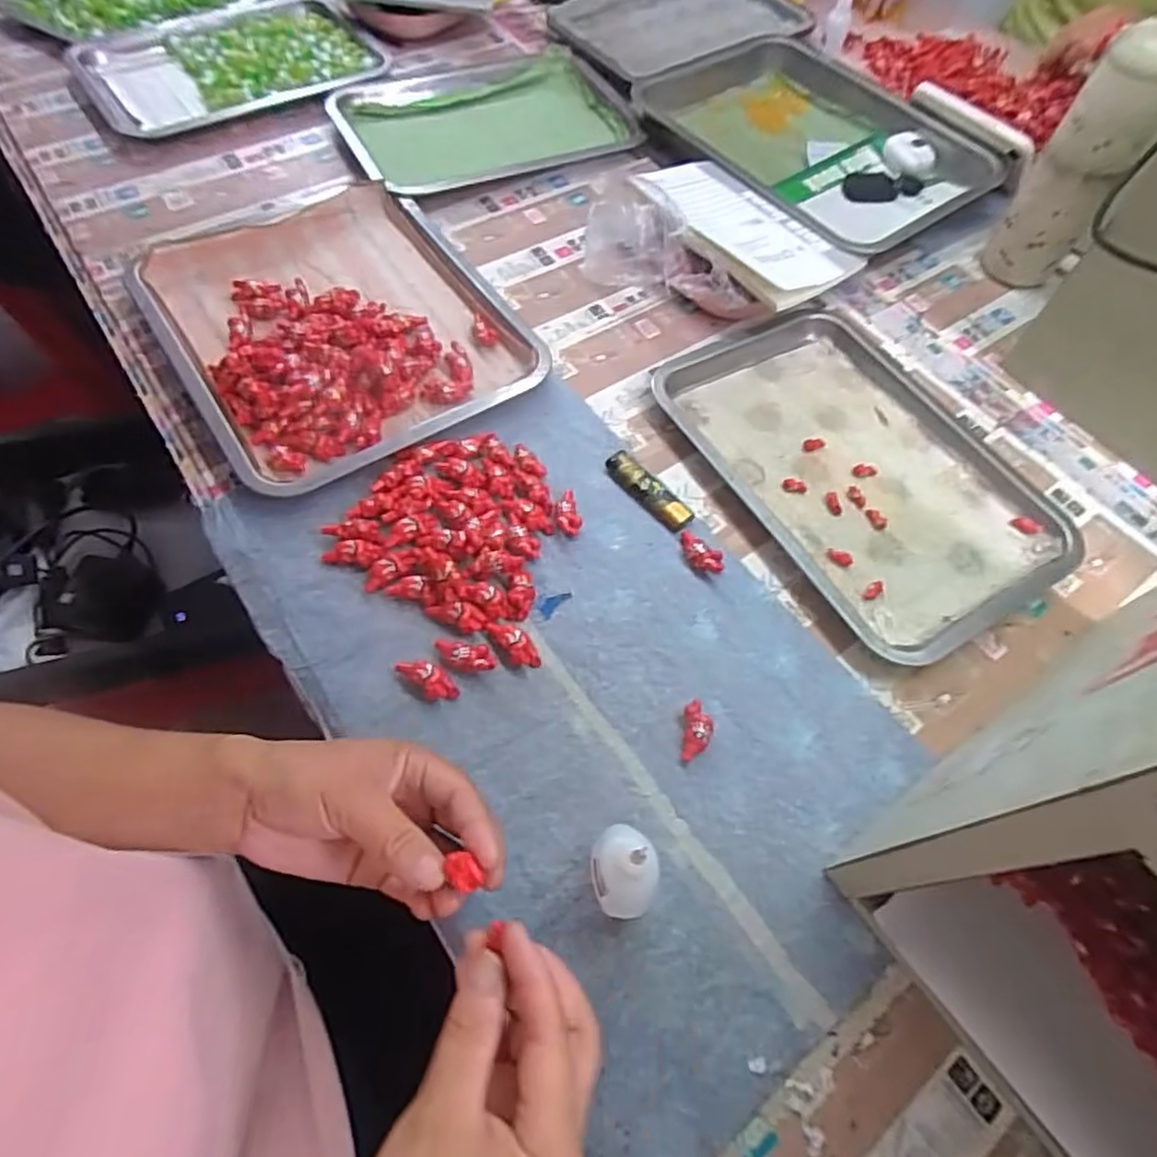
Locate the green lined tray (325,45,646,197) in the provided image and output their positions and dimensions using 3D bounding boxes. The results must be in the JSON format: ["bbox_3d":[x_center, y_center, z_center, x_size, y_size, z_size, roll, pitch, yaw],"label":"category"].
[{"bbox_3d":[-0.103,-0.515,0.753,0.305,0.036,0.221,-26,65,-13],"label":"green lined tray"}]

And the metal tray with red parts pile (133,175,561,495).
[{"bbox_3d":[-0.205,-0.223,0.570,0.264,0.041,0.306,-31,67,-15],"label":"metal tray with red parts pile"}]

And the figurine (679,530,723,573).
[{"bbox_3d":[0.088,-0.018,0.488,0.017,0.014,0.039,-36,68,-17],"label":"figurine"}]

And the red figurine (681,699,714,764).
[{"bbox_3d":[0.076,0.098,0.425,0.018,0.014,0.038,8,63,4],"label":"red figurine"}]

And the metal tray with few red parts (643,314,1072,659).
[{"bbox_3d":[0.231,-0.097,0.542,0.225,0.027,0.315,-29,66,-14],"label":"metal tray with few red parts"}]

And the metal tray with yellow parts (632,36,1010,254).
[{"bbox_3d":[0.266,-0.493,0.746,0.280,0.037,0.374,-31,67,-15],"label":"metal tray with yellow parts"}]

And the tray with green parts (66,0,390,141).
[{"bbox_3d":[-0.403,-0.600,0.780,0.317,0.031,0.218,-25,66,-16],"label":"tray with green parts"}]

